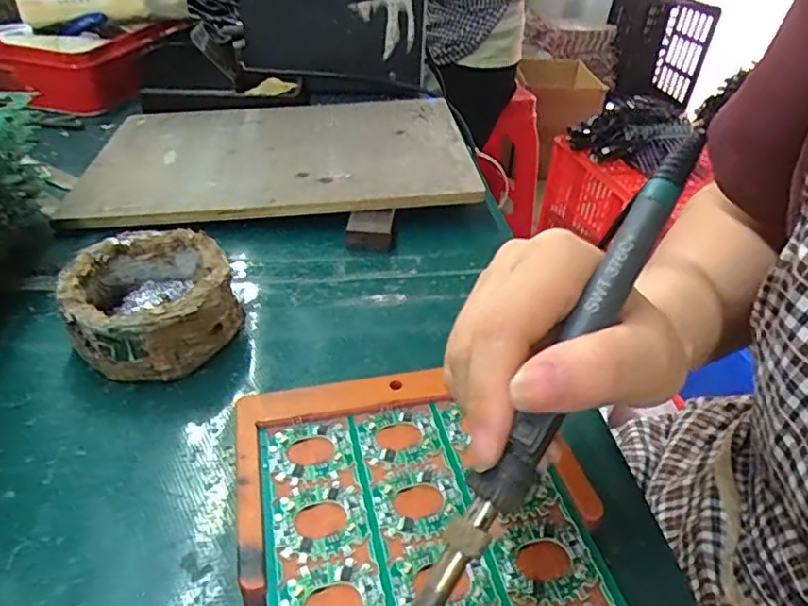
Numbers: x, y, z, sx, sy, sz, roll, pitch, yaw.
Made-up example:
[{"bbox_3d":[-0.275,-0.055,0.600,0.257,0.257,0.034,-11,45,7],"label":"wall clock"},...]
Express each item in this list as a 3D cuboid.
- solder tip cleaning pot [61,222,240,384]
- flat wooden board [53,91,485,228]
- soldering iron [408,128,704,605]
[{"bbox_3d":[-0.134,0.000,0.316,0.079,0.045,0.083,1,37,-1],"label":"solder tip cleaning pot"},{"bbox_3d":[-0.103,-0.130,0.499,0.298,0.012,0.217,-4,38,-5],"label":"flat wooden board"},{"bbox_3d":[0.047,0.028,0.187,0.017,0.023,0.201,26,78,29],"label":"soldering iron"}]

